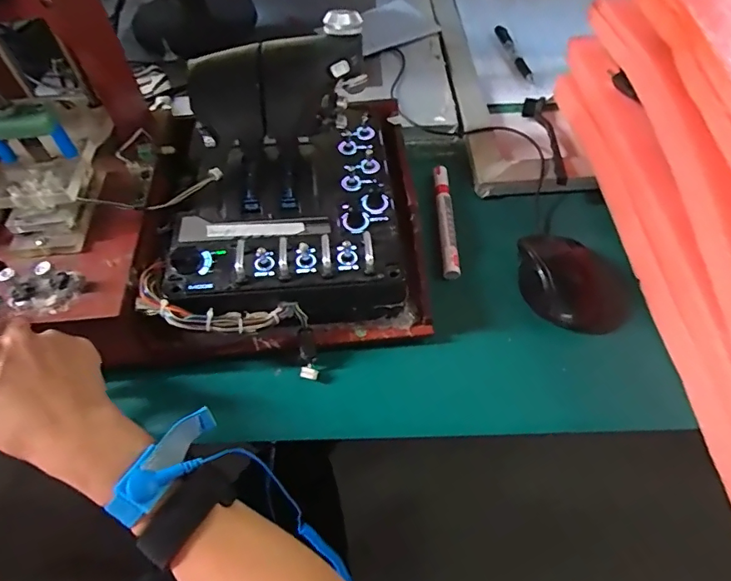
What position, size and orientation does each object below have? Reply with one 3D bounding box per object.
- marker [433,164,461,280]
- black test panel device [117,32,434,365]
[{"bbox_3d":[0.079,-0.071,0.483,0.017,0.013,0.138,-1,54,2],"label":"marker"},{"bbox_3d":[-0.075,-0.090,0.408,0.229,0.122,0.236,-5,54,-1],"label":"black test panel device"}]

